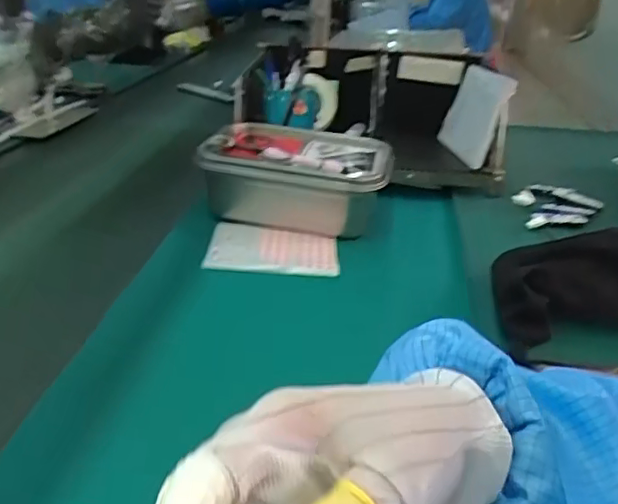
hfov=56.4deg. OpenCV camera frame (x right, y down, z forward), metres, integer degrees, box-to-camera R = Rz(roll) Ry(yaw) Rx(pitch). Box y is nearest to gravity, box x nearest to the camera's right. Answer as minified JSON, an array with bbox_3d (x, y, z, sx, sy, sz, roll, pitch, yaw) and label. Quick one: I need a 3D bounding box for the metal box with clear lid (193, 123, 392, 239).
[{"bbox_3d":[-0.013,-0.100,0.777,0.236,0.095,0.172,7,28,10],"label":"metal box with clear lid"}]

